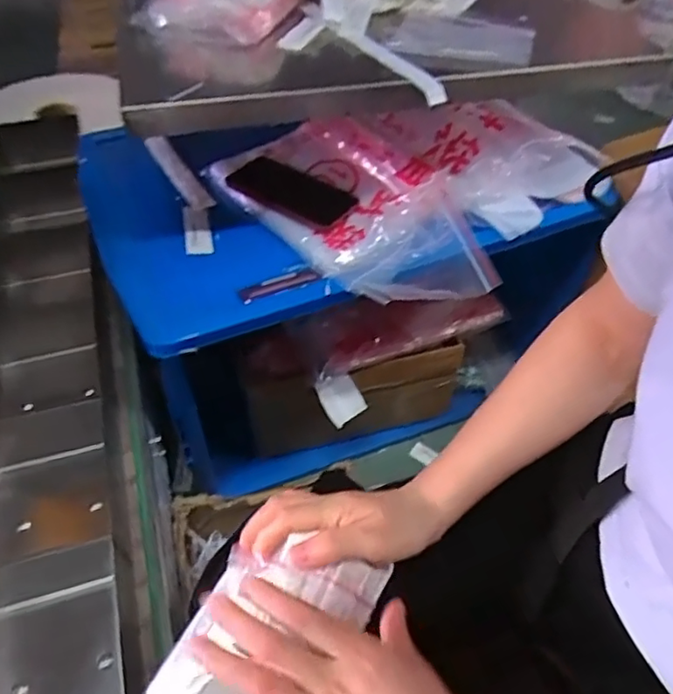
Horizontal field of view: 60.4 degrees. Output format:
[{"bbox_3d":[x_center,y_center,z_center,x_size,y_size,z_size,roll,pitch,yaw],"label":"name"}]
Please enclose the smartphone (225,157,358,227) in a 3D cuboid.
[{"bbox_3d":[-0.059,-0.196,0.722,0.159,0.013,0.089,29,47,19],"label":"smartphone"}]

